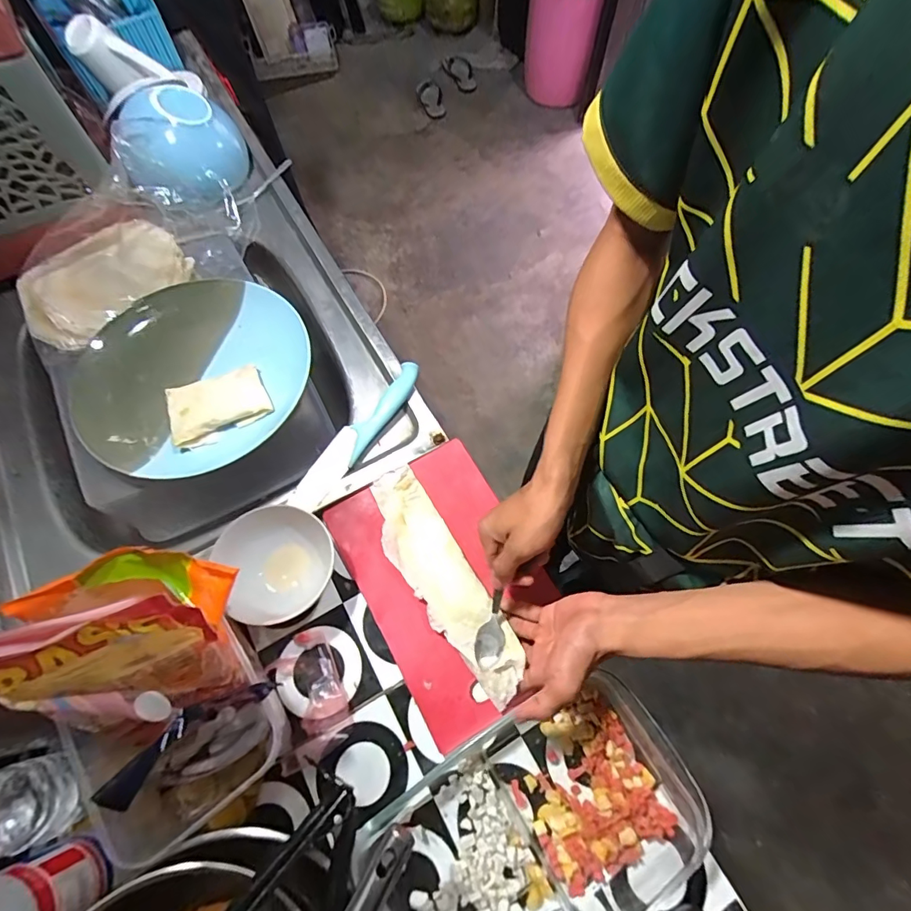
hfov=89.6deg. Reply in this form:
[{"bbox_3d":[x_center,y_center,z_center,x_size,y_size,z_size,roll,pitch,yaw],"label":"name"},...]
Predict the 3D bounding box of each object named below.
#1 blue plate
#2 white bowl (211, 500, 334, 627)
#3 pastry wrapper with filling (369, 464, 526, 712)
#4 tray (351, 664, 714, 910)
[{"bbox_3d":[-0.305,-0.097,0.538,0.253,0.036,0.234,0,69,-1],"label":"blue plate"},{"bbox_3d":[-0.182,0.115,0.477,0.107,0.060,0.112,0,67,0],"label":"white bowl"},{"bbox_3d":[-0.017,0.127,0.485,0.069,0.026,0.261,-29,66,-12],"label":"pastry wrapper with filling"},{"bbox_3d":[0.065,0.337,0.399,0.289,0.046,0.175,-27,70,-11],"label":"tray"}]

